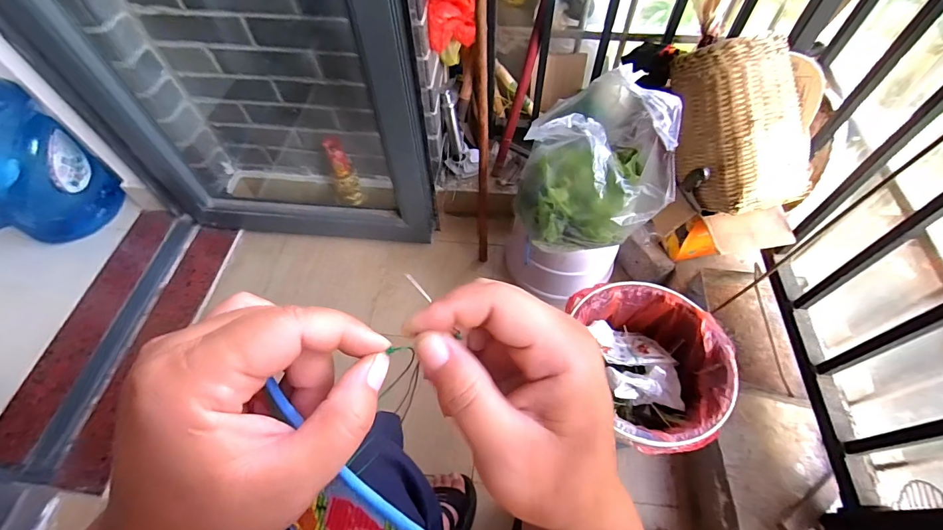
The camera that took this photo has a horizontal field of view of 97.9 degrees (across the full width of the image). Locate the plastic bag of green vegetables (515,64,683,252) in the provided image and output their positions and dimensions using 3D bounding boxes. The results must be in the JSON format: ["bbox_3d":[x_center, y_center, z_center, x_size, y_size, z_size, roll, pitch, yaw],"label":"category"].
[{"bbox_3d":[0.237,-0.212,0.825,0.259,0.248,0.280,9,58,7],"label":"plastic bag of green vegetables"}]

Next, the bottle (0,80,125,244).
[{"bbox_3d":[-1.215,-0.295,1.066,0.238,0.485,0.254,24,61,16],"label":"bottle"}]

